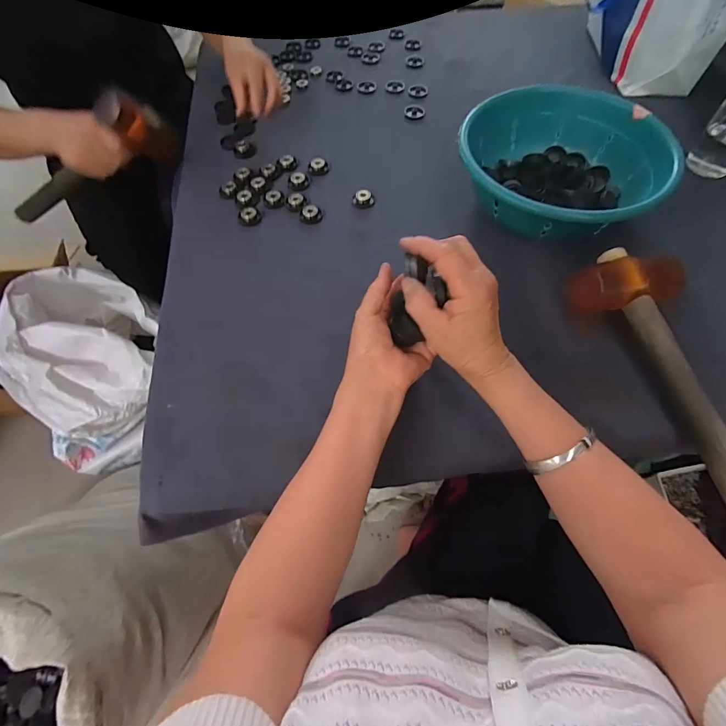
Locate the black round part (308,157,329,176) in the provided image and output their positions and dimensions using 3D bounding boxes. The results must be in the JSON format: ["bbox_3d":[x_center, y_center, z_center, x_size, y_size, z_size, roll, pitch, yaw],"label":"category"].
[{"bbox_3d":[-0.069,-0.305,0.597,0.033,0.013,0.033,0,61,0],"label":"black round part"}]

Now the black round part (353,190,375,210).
[{"bbox_3d":[0.001,-0.240,0.560,0.031,0.012,0.031,0,61,0],"label":"black round part"}]

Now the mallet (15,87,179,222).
[{"bbox_3d":[-0.430,-0.305,0.601,0.296,0.095,0.078,-10,57,26],"label":"mallet"}]

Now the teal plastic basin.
[{"bbox_3d":[0.259,-0.257,0.528,0.254,0.096,0.243,0,61,0],"label":"teal plastic basin"}]

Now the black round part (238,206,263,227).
[{"bbox_3d":[-0.159,-0.208,0.545,0.026,0.012,0.027,0,61,0],"label":"black round part"}]

